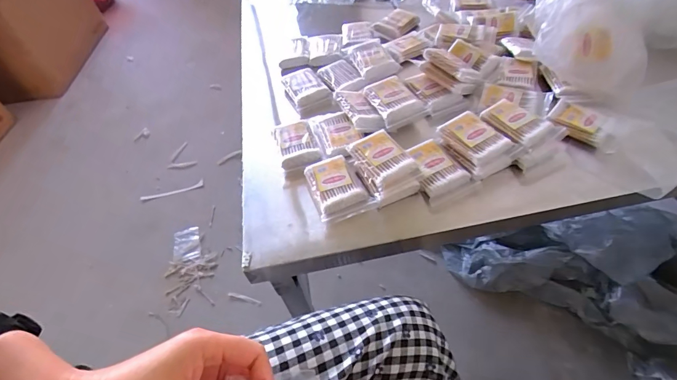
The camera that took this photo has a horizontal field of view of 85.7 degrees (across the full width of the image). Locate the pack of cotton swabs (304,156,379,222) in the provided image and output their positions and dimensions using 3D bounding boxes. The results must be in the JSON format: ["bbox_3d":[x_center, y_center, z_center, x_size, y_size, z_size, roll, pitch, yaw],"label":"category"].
[{"bbox_3d":[0.000,-0.005,0.439,0.064,0.019,0.086,-18,52,-9],"label":"pack of cotton swabs"}]

